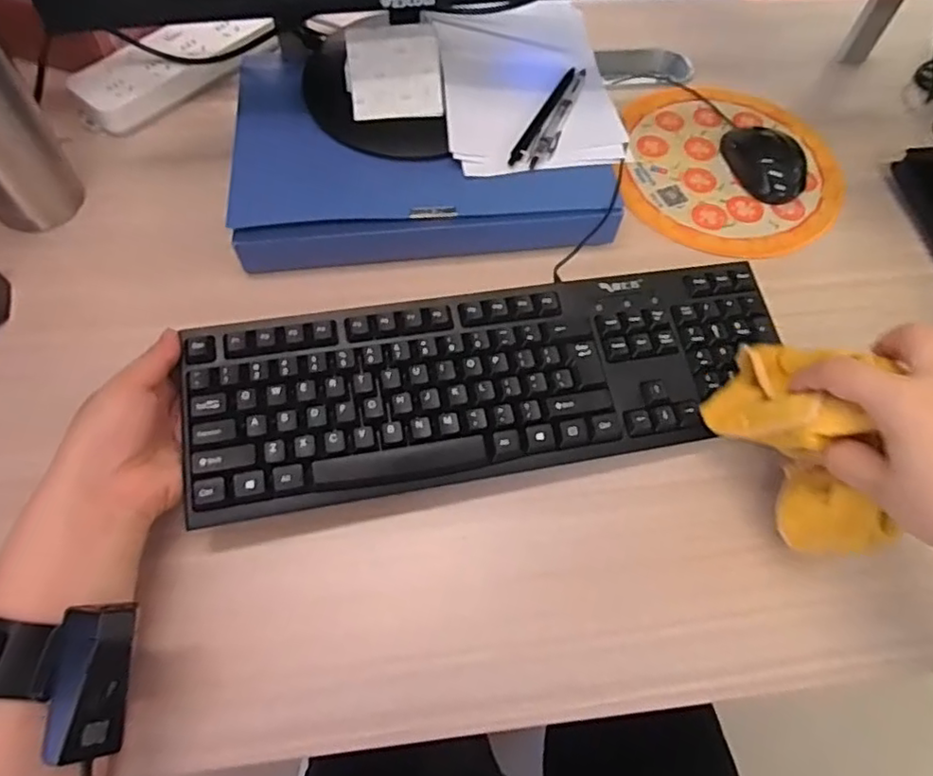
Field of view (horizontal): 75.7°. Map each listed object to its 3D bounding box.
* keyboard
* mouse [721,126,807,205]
[{"bbox_3d":[0.025,-0.004,0.431,0.416,0.036,0.137,-11,63,-11],"label":"keyboard"},{"bbox_3d":[0.279,-0.213,0.559,0.048,0.030,0.085,-15,64,-11],"label":"mouse"}]

